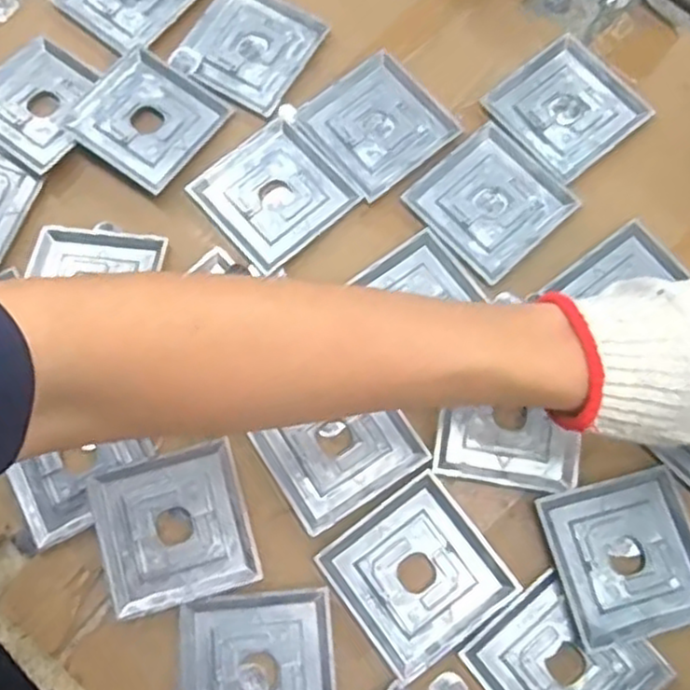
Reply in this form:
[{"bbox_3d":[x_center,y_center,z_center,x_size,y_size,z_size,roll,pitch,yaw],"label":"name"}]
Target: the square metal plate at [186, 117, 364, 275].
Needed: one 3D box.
[{"bbox_3d":[-0.050,-0.106,0.513,0.087,0.007,0.088,-40,76,-10],"label":"square metal plate"}]

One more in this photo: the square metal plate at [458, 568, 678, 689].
[{"bbox_3d":[0.128,0.187,0.417,0.087,0.010,0.089,-39,76,-10],"label":"square metal plate"}]

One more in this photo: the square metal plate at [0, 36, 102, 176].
[{"bbox_3d":[-0.224,-0.179,0.531,0.088,0.013,0.088,36,77,11],"label":"square metal plate"}]

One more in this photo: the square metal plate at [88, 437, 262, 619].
[{"bbox_3d":[-0.107,0.114,0.446,0.090,0.009,0.088,-16,73,-4],"label":"square metal plate"}]

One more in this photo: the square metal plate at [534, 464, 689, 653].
[{"bbox_3d":[0.172,0.126,0.434,0.089,0.013,0.091,-14,73,-3],"label":"square metal plate"}]

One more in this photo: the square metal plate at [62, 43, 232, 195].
[{"bbox_3d":[-0.143,-0.164,0.522,0.088,0.011,0.087,35,77,11],"label":"square metal plate"}]

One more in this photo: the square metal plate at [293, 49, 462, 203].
[{"bbox_3d":[0.023,-0.162,0.525,0.090,0.004,0.089,-39,76,-10],"label":"square metal plate"}]

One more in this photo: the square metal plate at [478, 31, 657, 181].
[{"bbox_3d":[0.163,-0.174,0.526,0.091,0.005,0.090,-39,76,-10],"label":"square metal plate"}]

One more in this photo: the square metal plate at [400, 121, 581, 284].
[{"bbox_3d":[0.103,-0.102,0.509,0.088,0.004,0.090,-41,77,-11],"label":"square metal plate"}]

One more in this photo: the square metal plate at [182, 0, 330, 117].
[{"bbox_3d":[-0.071,-0.228,0.545,0.086,0.004,0.089,32,76,10],"label":"square metal plate"}]

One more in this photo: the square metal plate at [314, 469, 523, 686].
[{"bbox_3d":[0.044,0.139,0.438,0.091,0.004,0.089,-36,76,-9],"label":"square metal plate"}]

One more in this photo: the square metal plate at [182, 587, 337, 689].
[{"bbox_3d":[-0.051,0.195,0.425,0.089,0.004,0.088,-6,73,-1],"label":"square metal plate"}]

